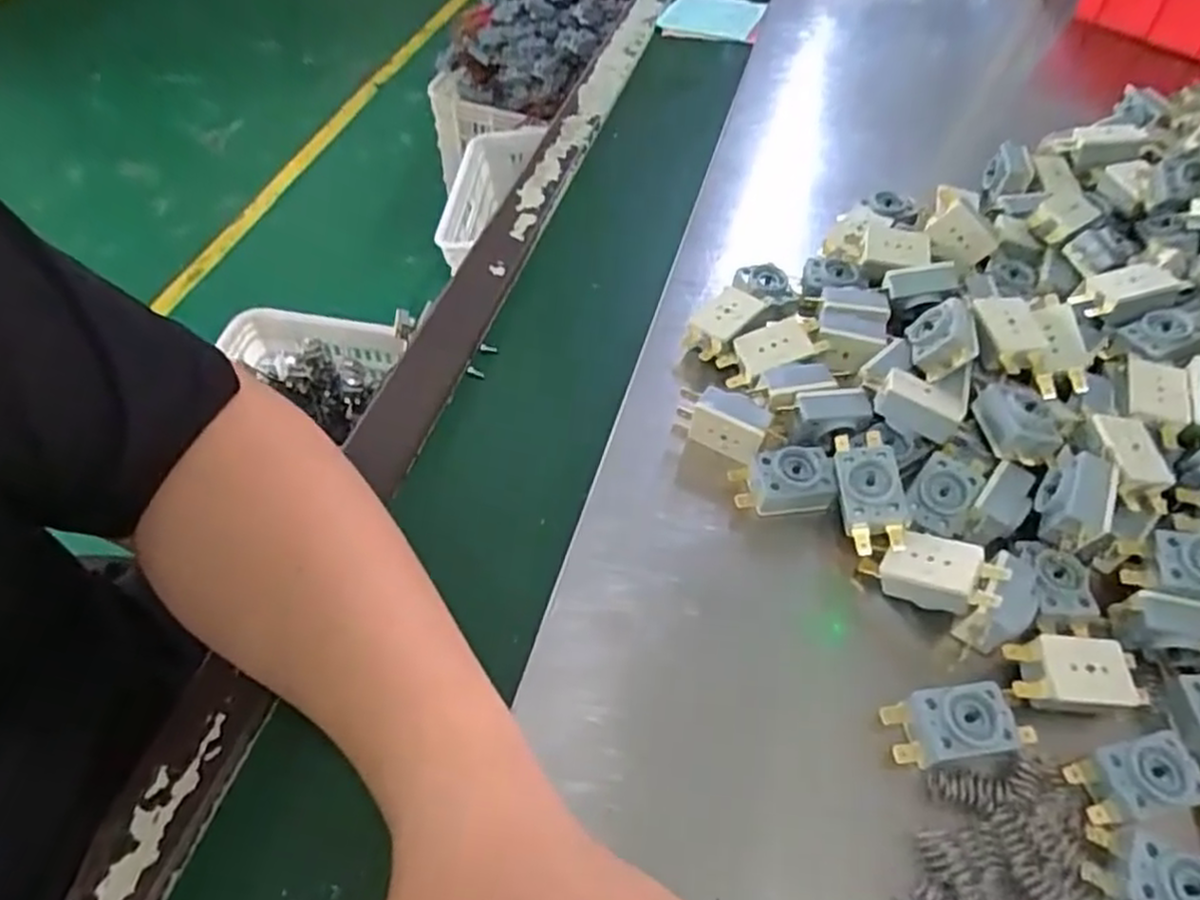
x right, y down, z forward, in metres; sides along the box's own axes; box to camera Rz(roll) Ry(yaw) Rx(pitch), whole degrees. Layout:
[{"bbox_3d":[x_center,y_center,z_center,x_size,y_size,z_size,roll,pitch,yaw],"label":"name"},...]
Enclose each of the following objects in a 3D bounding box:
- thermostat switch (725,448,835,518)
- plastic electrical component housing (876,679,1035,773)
[{"bbox_3d":[0.089,0.016,0.367,0.047,0.023,0.025,-1,52,-3],"label":"thermostat switch"},{"bbox_3d":[0.144,0.108,0.297,0.056,0.014,0.026,-5,53,-6],"label":"plastic electrical component housing"}]

